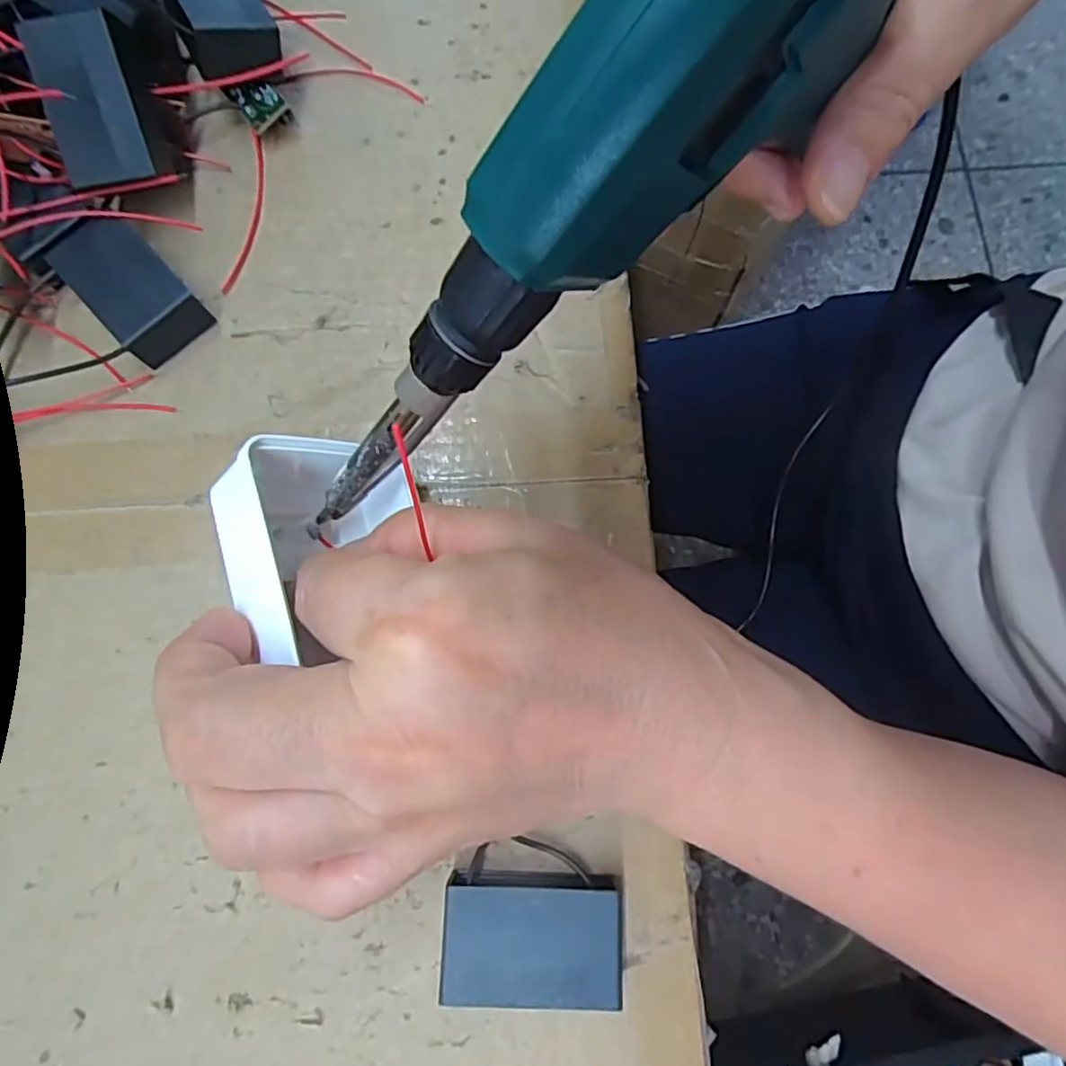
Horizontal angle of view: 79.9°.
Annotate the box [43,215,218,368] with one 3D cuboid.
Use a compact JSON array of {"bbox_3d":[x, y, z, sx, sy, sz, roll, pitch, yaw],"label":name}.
[{"bbox_3d":[-0.138,-0.084,0.221,0.028,0.019,0.048,-43,81,-9],"label":"box"}]

